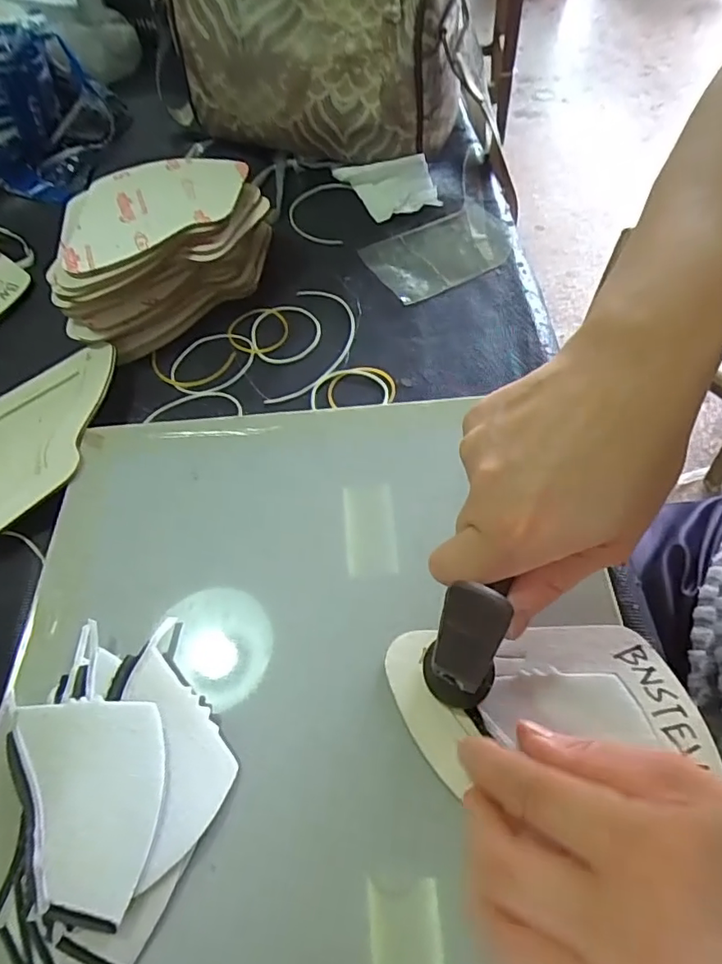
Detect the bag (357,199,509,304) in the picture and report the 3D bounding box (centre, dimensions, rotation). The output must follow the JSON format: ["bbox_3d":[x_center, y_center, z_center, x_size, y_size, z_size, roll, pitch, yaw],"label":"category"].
[{"bbox_3d":[0.062,-0.182,0.433,0.108,0.013,0.073,-28,59,-14],"label":"bag"}]

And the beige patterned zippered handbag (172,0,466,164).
[{"bbox_3d":[-0.035,-0.350,0.462,0.235,0.140,0.099,17,60,15],"label":"beige patterned zippered handbag"}]

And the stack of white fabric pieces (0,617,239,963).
[{"bbox_3d":[-0.103,0.121,0.227,0.090,0.015,0.123,-14,57,-4],"label":"stack of white fabric pieces"}]

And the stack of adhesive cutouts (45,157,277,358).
[{"bbox_3d":[-0.148,-0.177,0.412,0.168,0.062,0.117,-31,60,-15],"label":"stack of adhesive cutouts"}]

